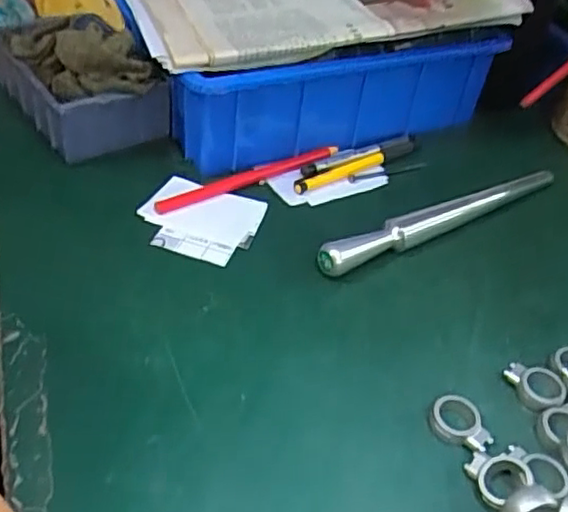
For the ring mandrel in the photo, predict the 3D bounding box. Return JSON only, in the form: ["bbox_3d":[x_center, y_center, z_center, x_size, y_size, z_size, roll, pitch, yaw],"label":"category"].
[{"bbox_3d":[0.119,-0.027,0.470,0.224,0.021,0.017,-19,48,-27],"label":"ring mandrel"}]

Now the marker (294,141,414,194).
[{"bbox_3d":[0.058,-0.071,0.517,0.120,0.009,0.013,-22,49,-29],"label":"marker"}]

